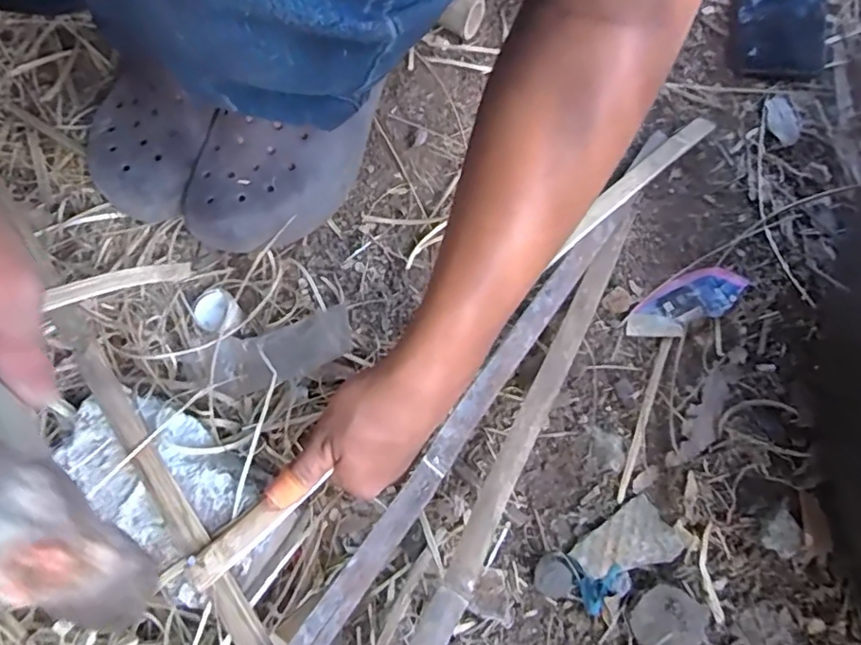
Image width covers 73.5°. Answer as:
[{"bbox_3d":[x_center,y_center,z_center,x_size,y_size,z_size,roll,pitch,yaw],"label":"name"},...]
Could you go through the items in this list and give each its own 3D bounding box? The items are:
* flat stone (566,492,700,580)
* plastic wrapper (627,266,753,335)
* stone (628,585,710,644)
[{"bbox_3d":[0.135,0.149,0.387,0.076,0.007,0.044,-31,74,-8],"label":"flat stone"},{"bbox_3d":[0.195,-0.016,0.441,0.092,0.019,0.039,-25,73,-7],"label":"plastic wrapper"},{"bbox_3d":[0.147,0.195,0.368,0.045,0.016,0.051,32,75,11],"label":"stone"}]

